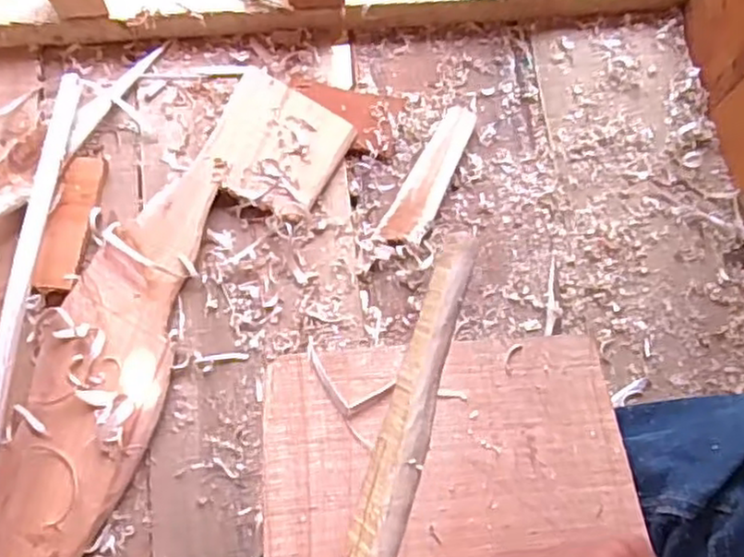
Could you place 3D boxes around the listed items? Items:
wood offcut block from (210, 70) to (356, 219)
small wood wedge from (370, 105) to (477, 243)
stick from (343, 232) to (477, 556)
[{"bbox_3d":[-0.083,-0.113,0.599,0.105,0.024,0.106,27,74,7],"label":"wood offcut block"},{"bbox_3d":[0.052,-0.087,0.604,0.036,0.011,0.141,28,74,8],"label":"small wood wedge"},{"bbox_3d":[-0.009,0.118,0.246,0.019,0.013,0.272,18,91,5],"label":"stick"}]

